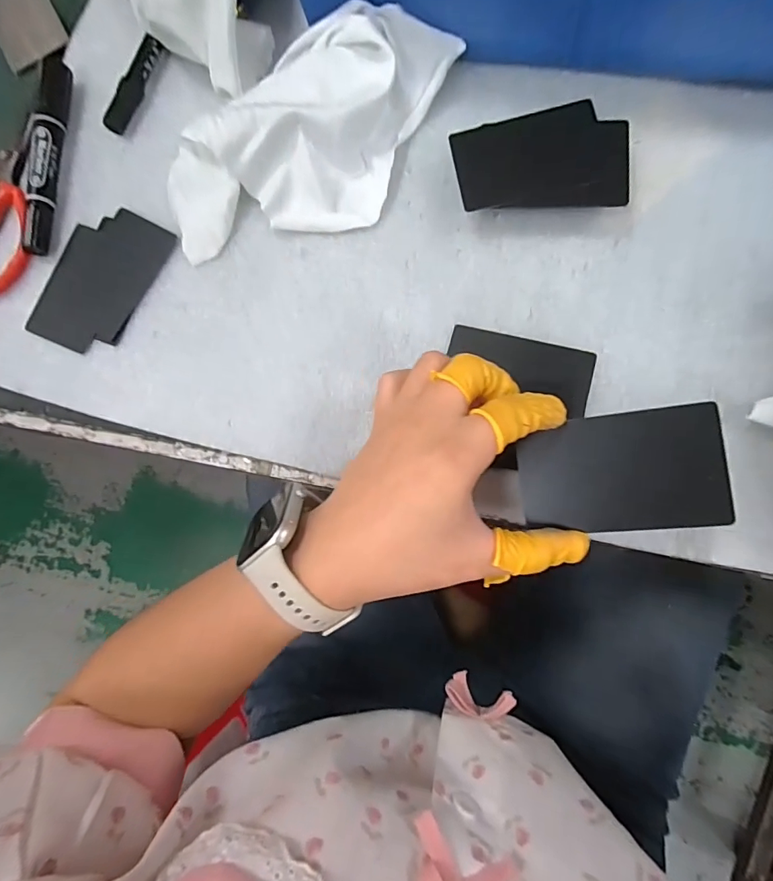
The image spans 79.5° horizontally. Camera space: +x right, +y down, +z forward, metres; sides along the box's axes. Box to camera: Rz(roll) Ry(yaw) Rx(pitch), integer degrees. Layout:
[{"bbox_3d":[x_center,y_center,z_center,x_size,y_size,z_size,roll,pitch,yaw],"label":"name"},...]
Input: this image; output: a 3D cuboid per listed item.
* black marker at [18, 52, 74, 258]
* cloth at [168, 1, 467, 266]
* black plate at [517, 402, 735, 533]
[{"bbox_3d":[-0.244,-0.205,0.331,0.017,0.021,0.144,3,84,7],"label":"black marker"},{"bbox_3d":[-0.052,-0.194,0.294,0.200,0.040,0.114,-11,82,6],"label":"cloth"},{"bbox_3d":[0.107,0.015,0.217,0.084,0.005,0.054,-8,88,20],"label":"black plate"}]

